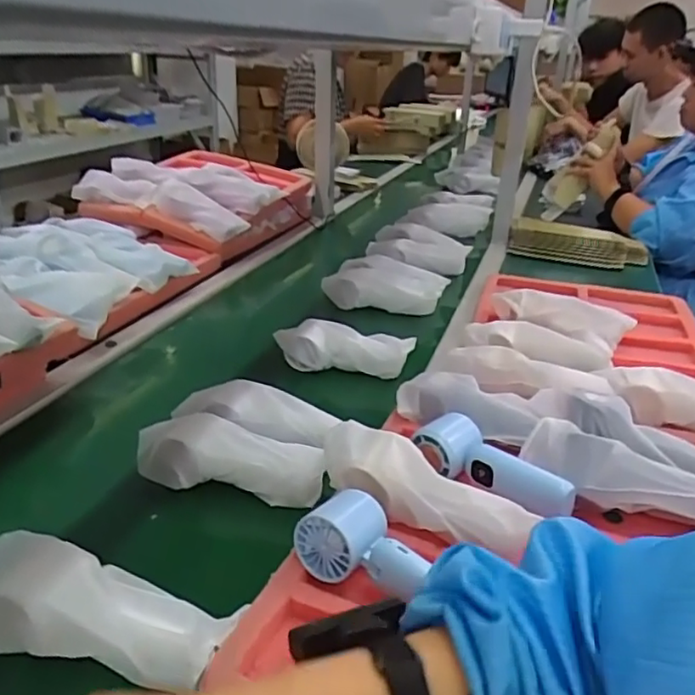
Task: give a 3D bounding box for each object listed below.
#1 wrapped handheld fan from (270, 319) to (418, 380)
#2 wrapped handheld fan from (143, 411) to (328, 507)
[{"bbox_3d":[-0.009,0.004,0.828,0.190,0.055,0.051,10,24,13],"label":"wrapped handheld fan"},{"bbox_3d":[-0.118,0.110,0.605,0.188,0.057,0.051,7,23,6],"label":"wrapped handheld fan"}]

